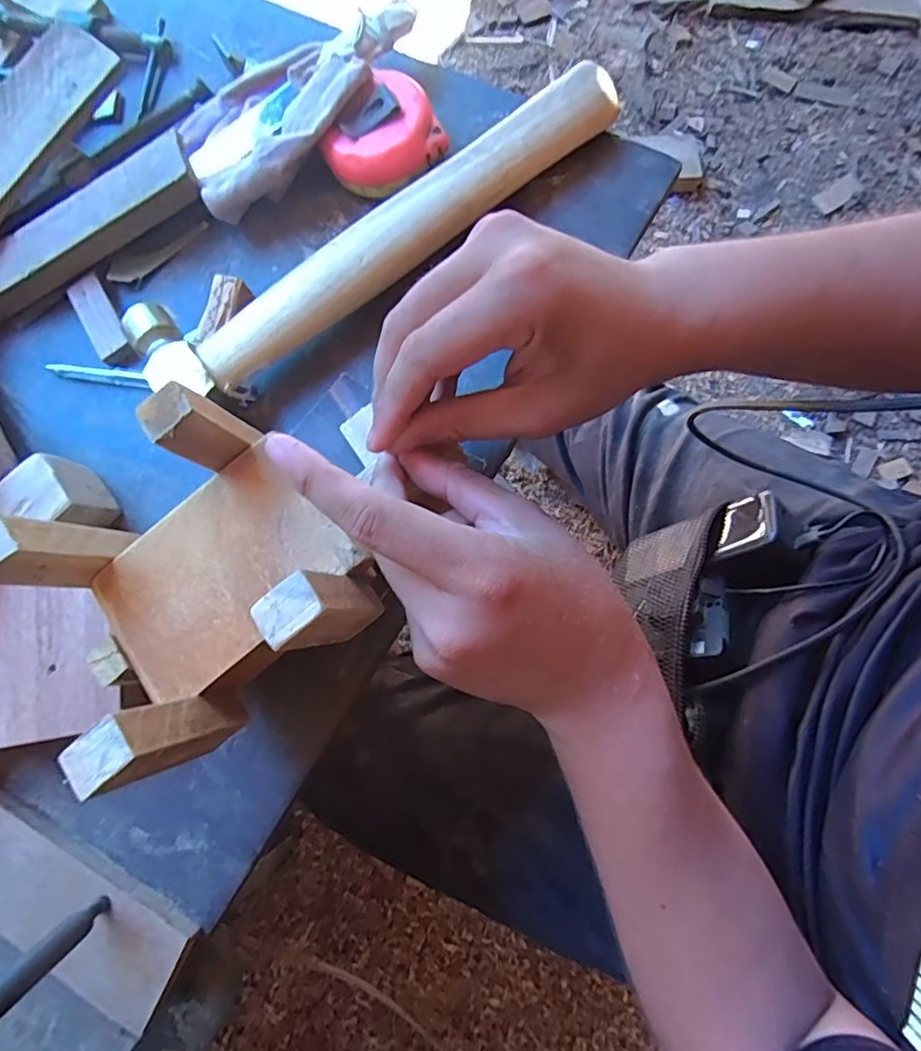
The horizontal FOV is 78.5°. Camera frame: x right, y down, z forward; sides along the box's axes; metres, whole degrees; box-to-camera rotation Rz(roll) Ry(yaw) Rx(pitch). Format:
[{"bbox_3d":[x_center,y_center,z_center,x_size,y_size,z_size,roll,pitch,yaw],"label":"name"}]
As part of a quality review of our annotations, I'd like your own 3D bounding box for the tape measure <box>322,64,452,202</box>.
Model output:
[{"bbox_3d":[-0.042,-0.216,0.318,0.058,0.028,0.059,40,83,11],"label":"tape measure"}]

